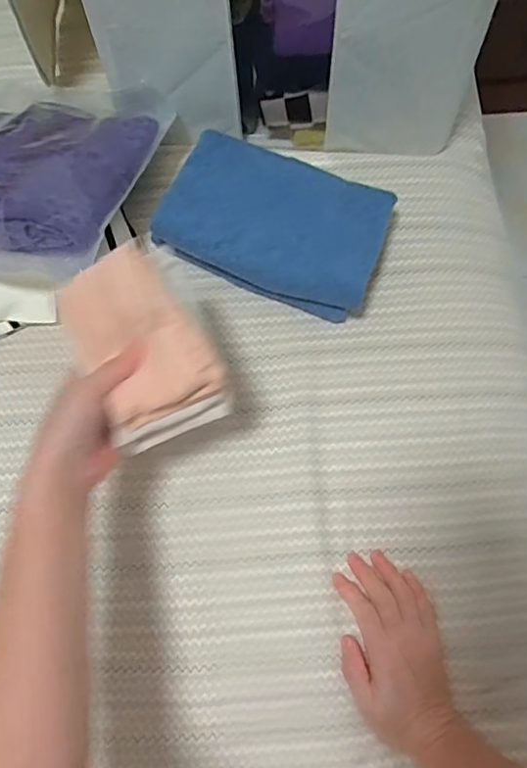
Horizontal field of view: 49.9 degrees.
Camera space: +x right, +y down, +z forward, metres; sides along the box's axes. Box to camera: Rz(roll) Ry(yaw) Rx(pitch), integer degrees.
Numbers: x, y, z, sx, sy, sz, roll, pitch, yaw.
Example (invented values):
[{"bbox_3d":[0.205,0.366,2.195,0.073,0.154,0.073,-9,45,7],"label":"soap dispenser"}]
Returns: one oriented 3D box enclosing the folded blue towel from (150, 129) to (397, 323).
[{"bbox_3d":[0.014,-0.165,0.603,0.228,0.059,0.155,24,74,9],"label":"folded blue towel"}]

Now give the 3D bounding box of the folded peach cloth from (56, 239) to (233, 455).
[{"bbox_3d":[-0.095,-0.026,0.439,0.120,0.043,0.144,-29,85,6],"label":"folded peach cloth"}]

